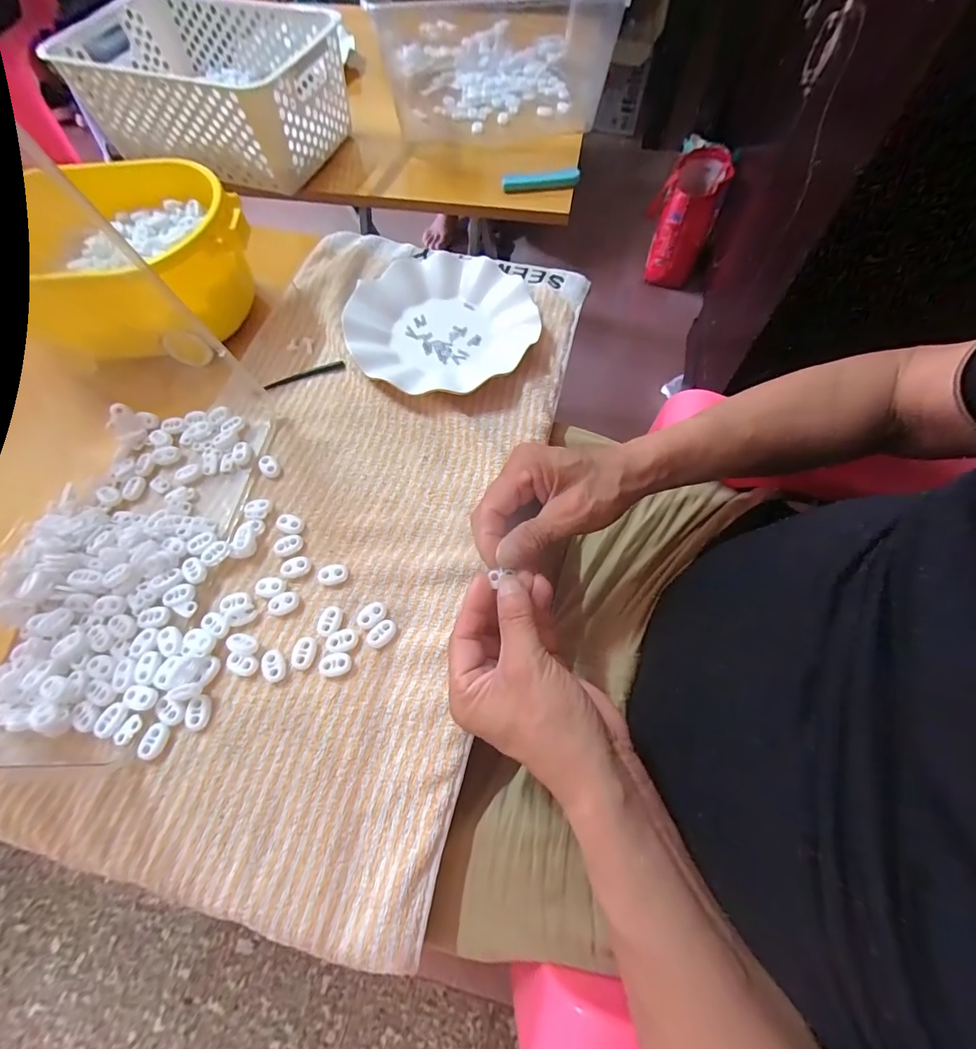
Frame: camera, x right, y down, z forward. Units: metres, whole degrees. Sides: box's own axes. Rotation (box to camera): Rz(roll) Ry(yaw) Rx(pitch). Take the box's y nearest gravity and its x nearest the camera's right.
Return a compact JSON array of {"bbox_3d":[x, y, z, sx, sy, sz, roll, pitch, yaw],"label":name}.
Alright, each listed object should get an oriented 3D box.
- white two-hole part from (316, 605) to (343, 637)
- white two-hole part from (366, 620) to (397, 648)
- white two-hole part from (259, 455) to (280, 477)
[{"bbox_3d":[-0.116,0.071,0.328,0.016,0.006,0.022,9,65,5],"label":"white two-hole part"},{"bbox_3d":[-0.076,0.079,0.323,0.022,0.007,0.015,-36,69,-15],"label":"white two-hole part"},{"bbox_3d":[-0.188,-0.050,0.383,0.015,0.005,0.021,-38,70,-16],"label":"white two-hole part"}]

